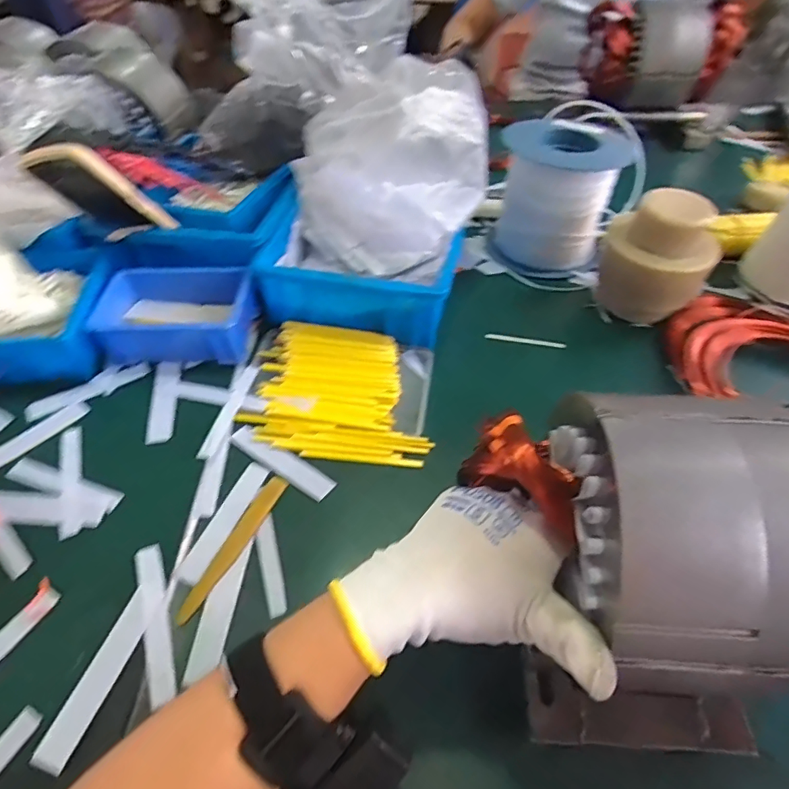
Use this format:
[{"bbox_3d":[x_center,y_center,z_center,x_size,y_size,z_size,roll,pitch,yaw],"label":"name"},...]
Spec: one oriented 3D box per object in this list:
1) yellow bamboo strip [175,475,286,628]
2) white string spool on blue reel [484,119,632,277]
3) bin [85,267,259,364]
[{"bbox_3d":[-0.128,0.117,0.407,0.019,0.011,0.130,20,52,16],"label":"yellow bamboo strip"},{"bbox_3d":[0.199,-0.247,0.646,0.145,0.138,0.140,21,52,17],"label":"white string spool on blue reel"},{"bbox_3d":[-0.219,-0.087,0.534,0.148,0.052,0.109,4,49,3],"label":"bin"}]

